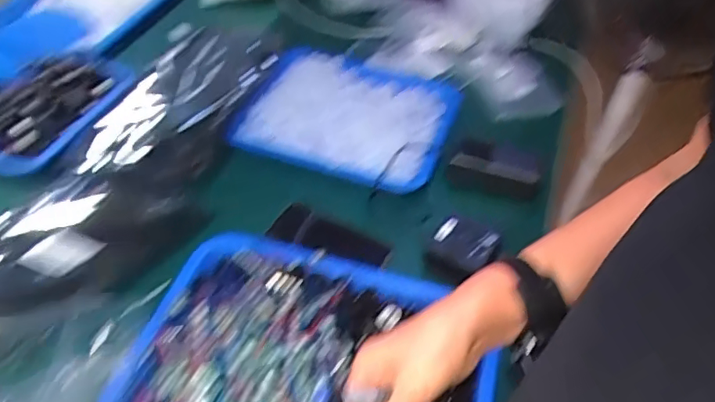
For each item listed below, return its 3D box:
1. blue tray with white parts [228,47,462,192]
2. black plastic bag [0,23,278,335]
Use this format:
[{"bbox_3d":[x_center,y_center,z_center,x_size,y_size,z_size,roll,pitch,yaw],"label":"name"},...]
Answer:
[{"bbox_3d":[-0.011,-0.135,0.850,0.308,0.047,0.243,12,49,8],"label":"blue tray with white parts"},{"bbox_3d":[-0.292,-0.052,0.743,0.204,0.117,0.577,21,50,15],"label":"black plastic bag"}]

